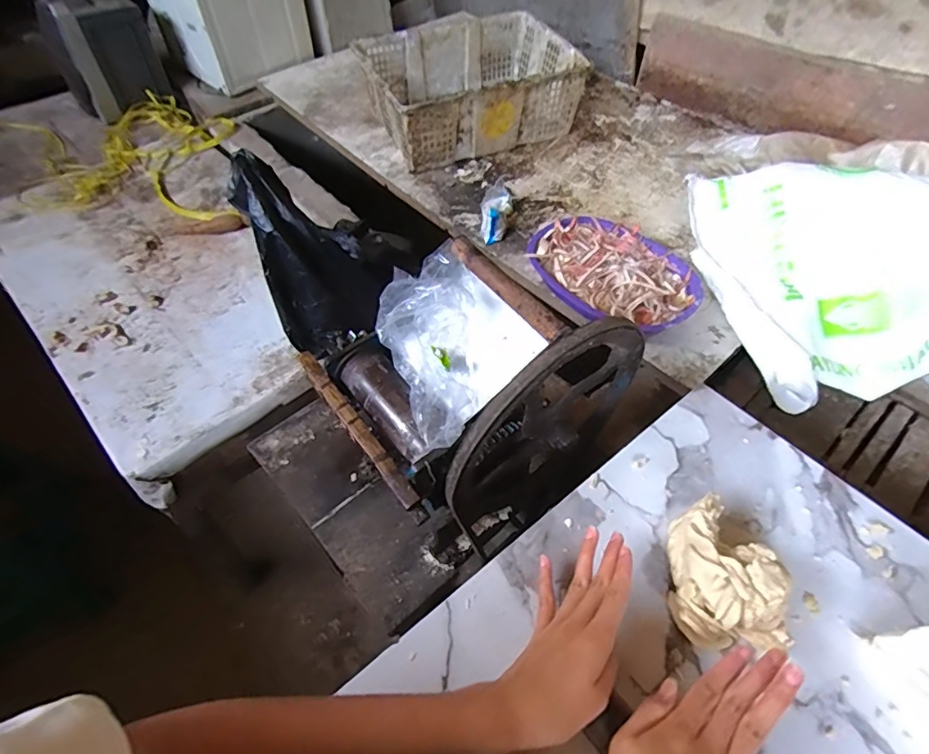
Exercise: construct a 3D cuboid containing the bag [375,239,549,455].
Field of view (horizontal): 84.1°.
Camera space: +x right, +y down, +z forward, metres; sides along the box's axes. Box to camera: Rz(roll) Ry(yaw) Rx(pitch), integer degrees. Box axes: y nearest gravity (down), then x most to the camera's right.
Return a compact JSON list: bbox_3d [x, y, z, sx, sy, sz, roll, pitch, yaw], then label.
[{"bbox_3d":[-0.021,-0.040,0.539,0.149,0.087,0.182,31,58,24],"label":"bag"}]

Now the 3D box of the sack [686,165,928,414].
[{"bbox_3d":[0.705,-0.136,0.788,0.650,0.185,0.409,7,54,5],"label":"sack"}]

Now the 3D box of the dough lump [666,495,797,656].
[{"bbox_3d":[0.211,0.156,0.415,0.082,0.056,0.107,5,52,6],"label":"dough lump"}]

